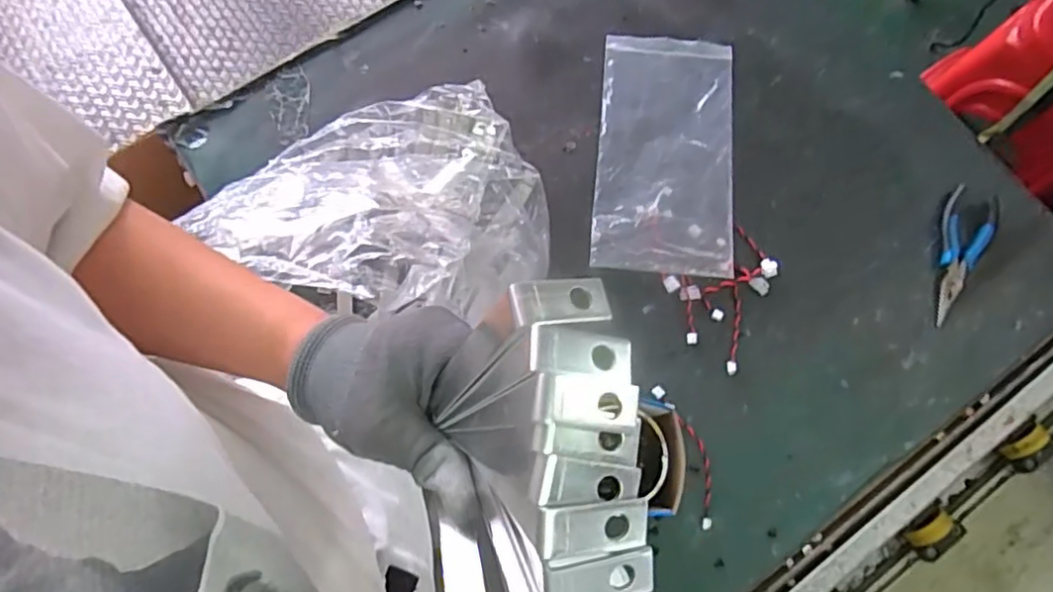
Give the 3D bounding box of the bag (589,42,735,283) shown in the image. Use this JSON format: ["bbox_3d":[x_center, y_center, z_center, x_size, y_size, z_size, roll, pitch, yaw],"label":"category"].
[{"bbox_3d":[0.158,-0.166,0.737,0.151,0.014,0.296,6,73,1],"label":"bag"}]

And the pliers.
[{"bbox_3d":[0.468,-0.045,0.704,0.054,0.010,0.157,26,75,7],"label":"pliers"}]

